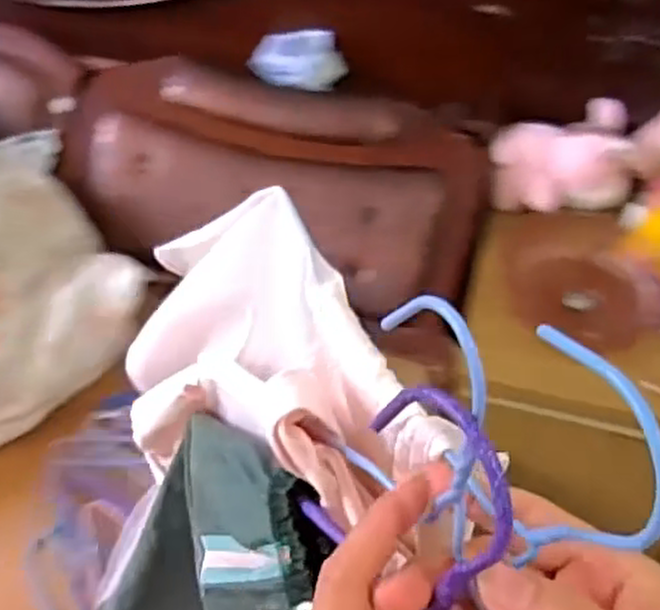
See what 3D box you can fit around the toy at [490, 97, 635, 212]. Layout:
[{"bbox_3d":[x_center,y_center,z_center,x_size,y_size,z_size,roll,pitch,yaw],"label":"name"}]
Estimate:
[{"bbox_3d":[0.387,-0.236,1.271,0.231,0.143,0.107,-4,46,-6],"label":"toy"}]

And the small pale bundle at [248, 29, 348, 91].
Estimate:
[{"bbox_3d":[-0.052,-0.413,1.306,0.156,0.091,0.061,5,46,3],"label":"small pale bundle"}]

